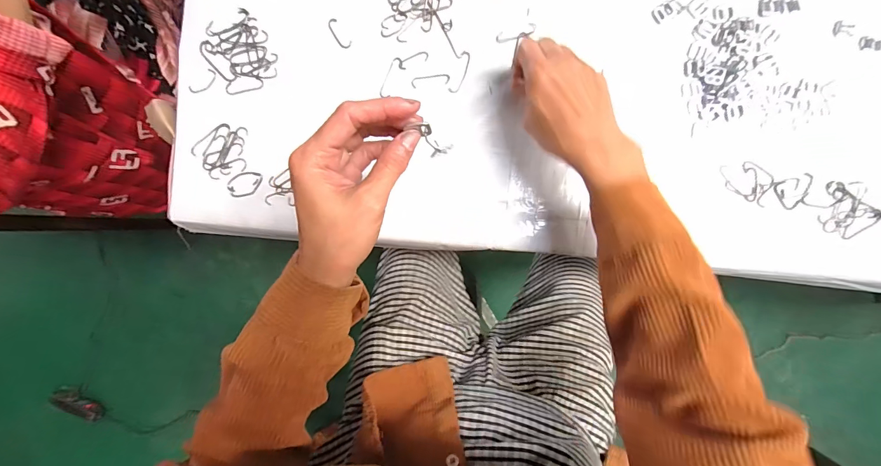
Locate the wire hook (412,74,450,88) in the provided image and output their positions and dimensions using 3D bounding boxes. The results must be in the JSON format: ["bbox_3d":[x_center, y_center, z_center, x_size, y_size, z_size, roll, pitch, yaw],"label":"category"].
[{"bbox_3d":[-0.010,-0.158,0.392,0.039,0.004,0.011,-4,90,4],"label":"wire hook"}]

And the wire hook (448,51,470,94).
[{"bbox_3d":[0.021,-0.165,0.388,0.012,0.004,0.044,19,92,3],"label":"wire hook"}]

